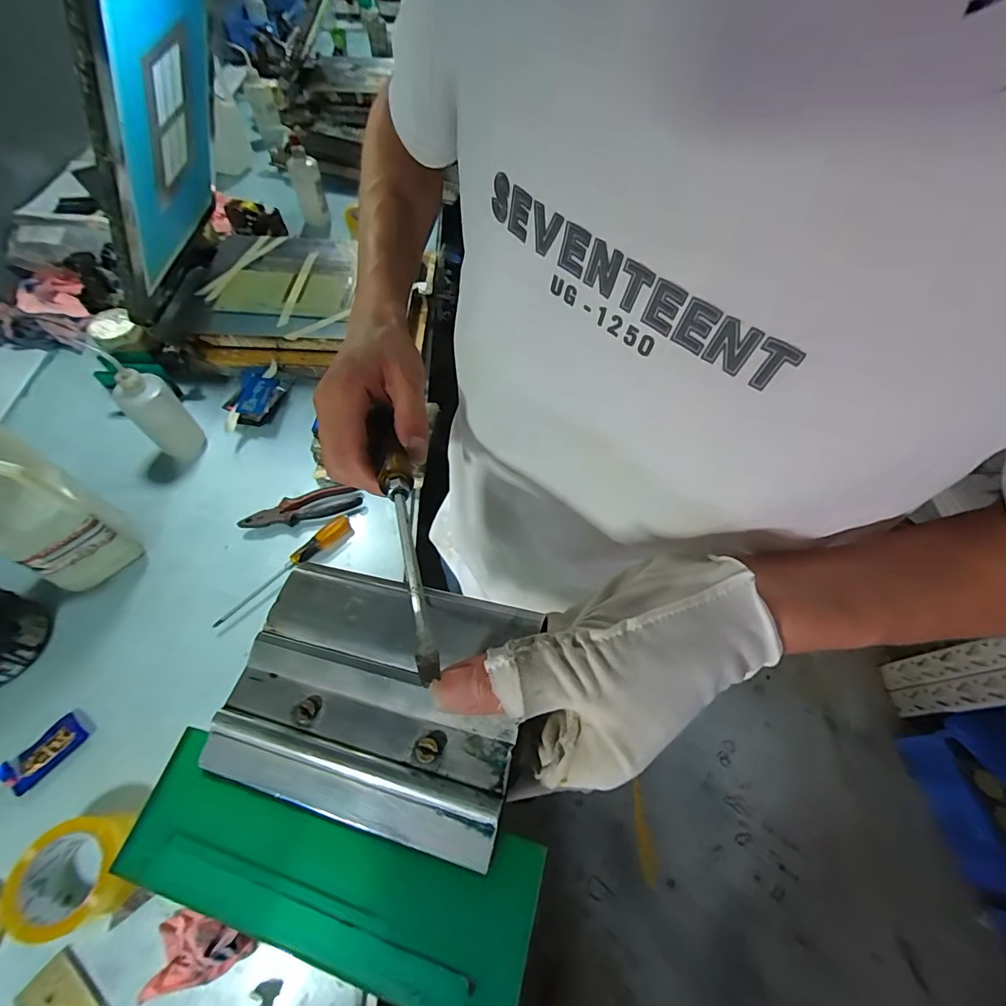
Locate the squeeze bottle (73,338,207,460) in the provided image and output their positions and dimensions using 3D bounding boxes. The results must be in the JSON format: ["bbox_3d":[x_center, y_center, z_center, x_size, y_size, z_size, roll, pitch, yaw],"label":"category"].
[{"bbox_3d":[-0.587,-0.166,0.752,0.083,0.193,0.074,38,64,19],"label":"squeeze bottle"}]

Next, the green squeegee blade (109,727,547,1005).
[{"bbox_3d":[-0.064,0.127,0.159,0.149,0.009,0.047,8,53,15],"label":"green squeegee blade"}]

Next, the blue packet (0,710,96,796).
[{"bbox_3d":[-0.590,0.318,0.583,0.044,0.018,0.096,33,63,16],"label":"blue packet"}]

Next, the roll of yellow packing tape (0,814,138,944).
[{"bbox_3d":[-0.471,0.410,0.501,0.099,0.059,0.102,1,59,-2],"label":"roll of yellow packing tape"}]

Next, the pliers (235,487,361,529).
[{"bbox_3d":[-0.341,0.010,0.759,0.191,0.017,0.047,-17,61,-12],"label":"pliers"}]

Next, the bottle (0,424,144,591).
[{"bbox_3d":[-0.618,0.012,0.591,0.095,0.277,0.122,28,62,14],"label":"bottle"}]

